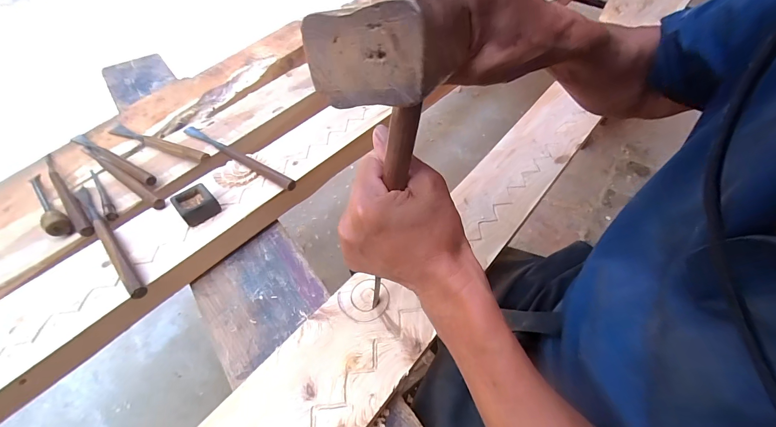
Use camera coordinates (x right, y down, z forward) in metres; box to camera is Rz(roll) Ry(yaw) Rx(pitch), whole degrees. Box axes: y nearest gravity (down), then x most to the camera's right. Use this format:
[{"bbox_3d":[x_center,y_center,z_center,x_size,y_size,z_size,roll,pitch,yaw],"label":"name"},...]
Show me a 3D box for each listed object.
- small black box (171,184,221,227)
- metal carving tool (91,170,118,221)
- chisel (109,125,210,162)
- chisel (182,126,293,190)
[{"bbox_3d":[-0.270,-0.013,0.469,0.047,0.030,0.045,-35,60,-27],"label":"small black box"},{"bbox_3d":[-0.433,-0.035,0.503,0.011,0.009,0.144,-34,57,-24],"label":"metal carving tool"},{"bbox_3d":[-0.391,-0.121,0.564,0.243,0.026,0.017,20,53,18],"label":"chisel"},{"bbox_3d":[-0.248,-0.093,0.543,0.260,0.018,0.016,29,55,20],"label":"chisel"}]

